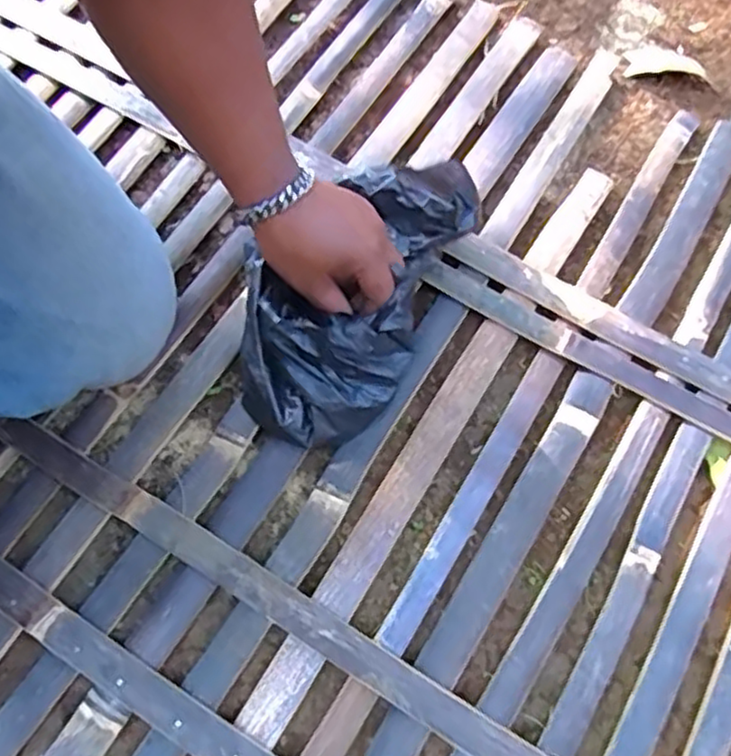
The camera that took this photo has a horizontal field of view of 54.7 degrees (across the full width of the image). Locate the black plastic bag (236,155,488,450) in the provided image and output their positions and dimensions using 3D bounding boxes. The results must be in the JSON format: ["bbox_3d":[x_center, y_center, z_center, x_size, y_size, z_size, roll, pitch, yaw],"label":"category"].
[{"bbox_3d":[-0.014,-0.071,0.567,0.151,0.081,0.252,33,82,10],"label":"black plastic bag"}]

